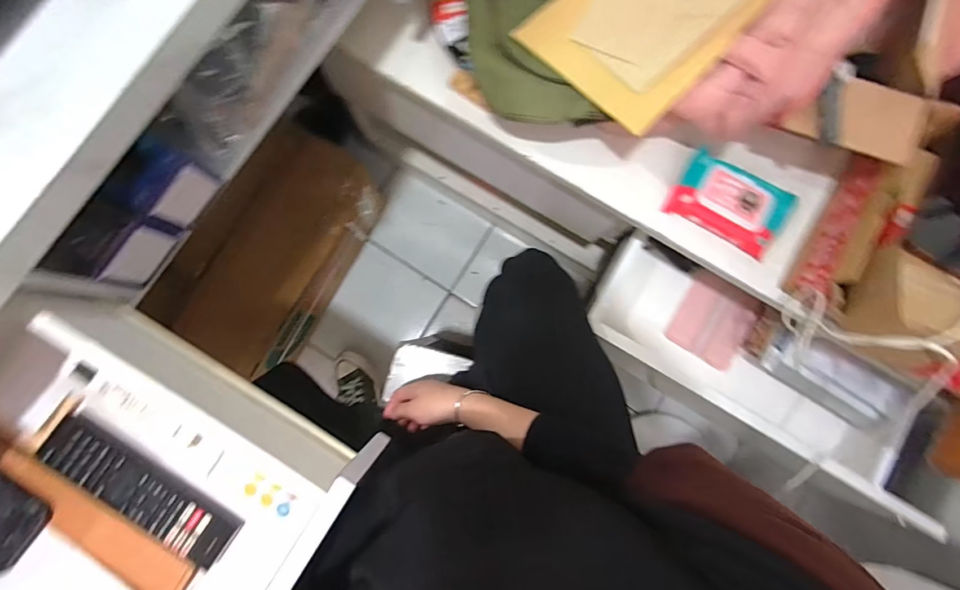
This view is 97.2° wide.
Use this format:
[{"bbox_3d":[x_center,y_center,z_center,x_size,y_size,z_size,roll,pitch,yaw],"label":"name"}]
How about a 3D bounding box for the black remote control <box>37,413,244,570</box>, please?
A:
[{"bbox_3d":[-0.317,0.179,0.397,0.189,0.017,0.057,34,84,2],"label":"black remote control"}]

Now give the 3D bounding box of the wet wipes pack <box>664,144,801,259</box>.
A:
[{"bbox_3d":[0.349,-0.127,0.584,0.155,0.028,0.104,28,84,2],"label":"wet wipes pack"}]

